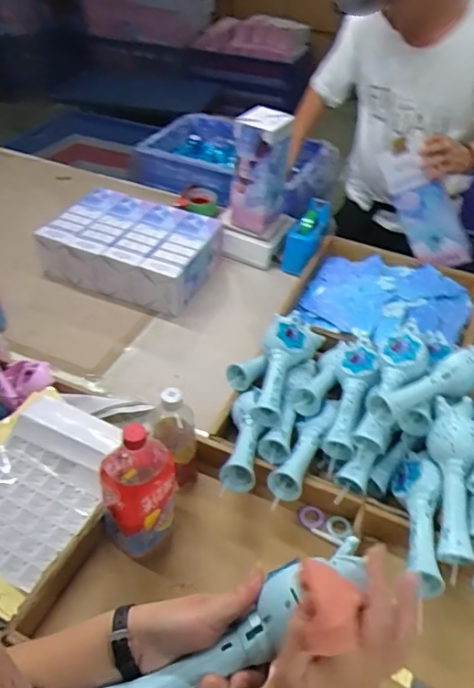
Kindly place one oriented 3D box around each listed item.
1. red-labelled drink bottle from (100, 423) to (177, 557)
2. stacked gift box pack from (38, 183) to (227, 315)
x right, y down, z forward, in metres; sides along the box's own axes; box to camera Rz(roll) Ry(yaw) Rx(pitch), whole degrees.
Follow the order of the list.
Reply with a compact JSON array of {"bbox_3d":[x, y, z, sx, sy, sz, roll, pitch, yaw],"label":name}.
[{"bbox_3d":[-0.134,0.192,0.734,0.099,0.219,0.087,-9,44,-12],"label":"red-labelled drink bottle"},{"bbox_3d":[-0.233,-0.220,1.235,0.339,0.127,0.252,20,45,17],"label":"stacked gift box pack"}]

